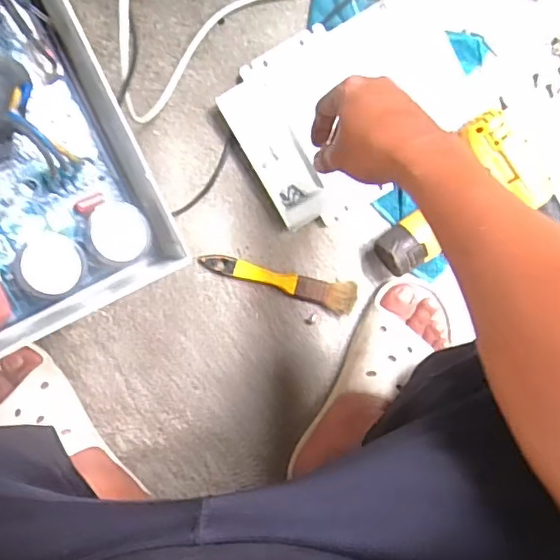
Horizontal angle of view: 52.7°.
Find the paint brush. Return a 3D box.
[{"bbox_3d":[-0.002,-0.001,0.603,0.166,0.022,0.033,16,91,-6],"label":"paint brush"}]

